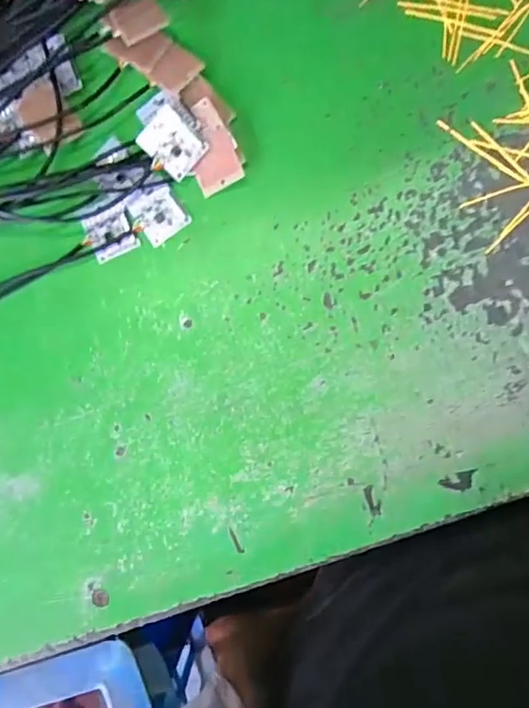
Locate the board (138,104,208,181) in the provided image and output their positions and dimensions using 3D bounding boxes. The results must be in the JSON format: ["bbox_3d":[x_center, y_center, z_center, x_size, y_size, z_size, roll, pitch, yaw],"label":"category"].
[{"bbox_3d":[-0.050,-0.113,0.299,0.027,0.009,0.033,-45,85,2],"label":"board"}]

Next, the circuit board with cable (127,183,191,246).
[{"bbox_3d":[-0.059,-0.077,0.302,0.028,0.004,0.029,-35,85,2],"label":"circuit board with cable"}]

